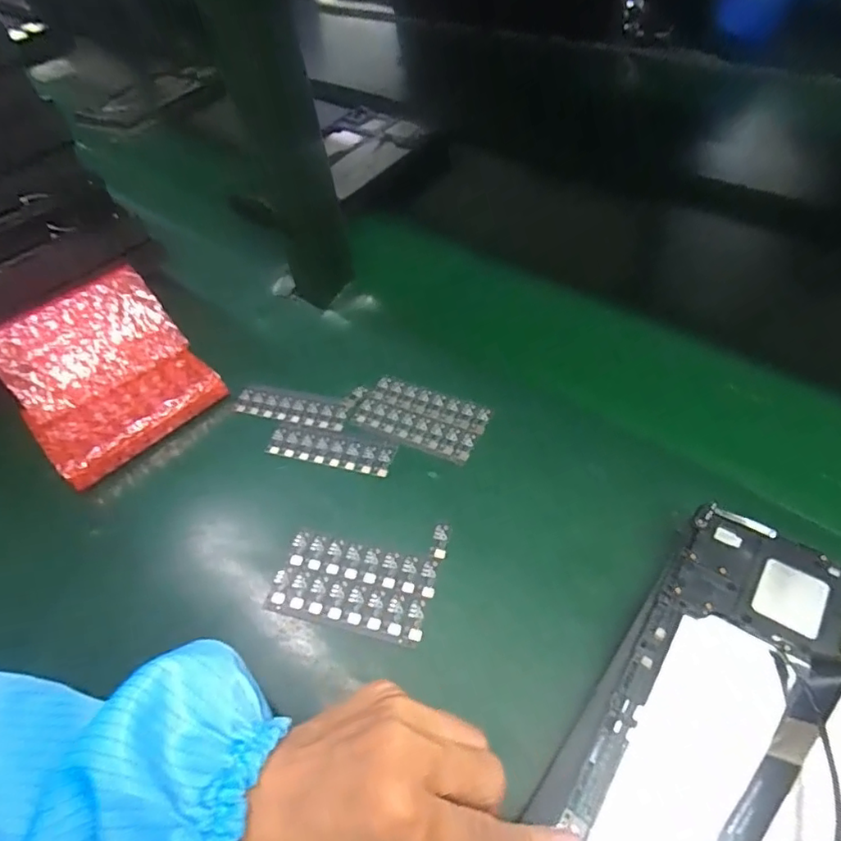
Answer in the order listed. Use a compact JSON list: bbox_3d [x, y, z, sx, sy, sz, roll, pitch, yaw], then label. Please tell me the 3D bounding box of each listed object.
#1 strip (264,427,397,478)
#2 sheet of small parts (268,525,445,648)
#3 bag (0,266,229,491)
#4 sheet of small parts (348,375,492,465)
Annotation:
[{"bbox_3d":[-0.065,0.022,0.399,0.095,0.010,0.025,11,52,14],"label":"strip"},{"bbox_3d":[-0.037,0.088,0.329,0.094,0.004,0.069,9,51,13],"label":"sheet of small parts"},{"bbox_3d":[-0.241,-0.038,0.423,0.128,0.070,0.123,-37,56,-24],"label":"bag"},{"bbox_3d":[-0.002,-0.002,0.405,0.093,0.007,0.052,19,54,20],"label":"sheet of small parts"}]

